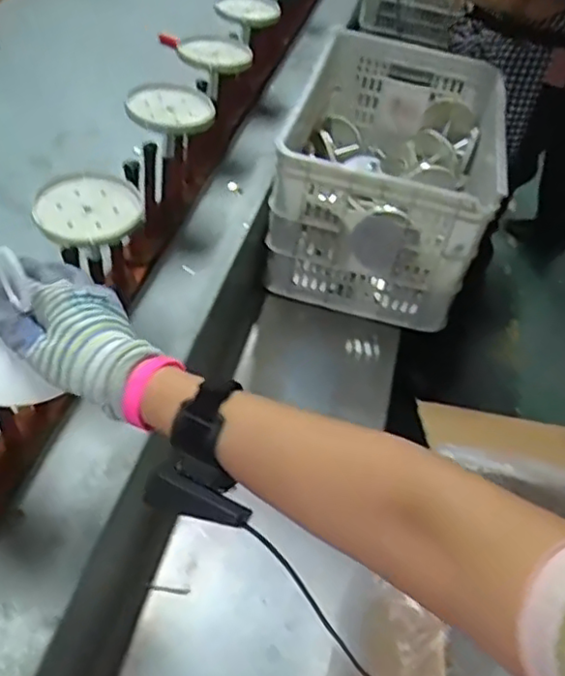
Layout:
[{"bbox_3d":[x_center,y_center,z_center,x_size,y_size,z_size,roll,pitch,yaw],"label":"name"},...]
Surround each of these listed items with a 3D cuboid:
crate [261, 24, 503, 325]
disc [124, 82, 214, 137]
[{"bbox_3d":[0.196,-0.314,1.211,0.355,0.300,0.511,11,44,4],"label":"crate"},{"bbox_3d":[-0.145,-0.293,0.831,0.108,0.027,0.108,3,44,-3],"label":"disc"}]

